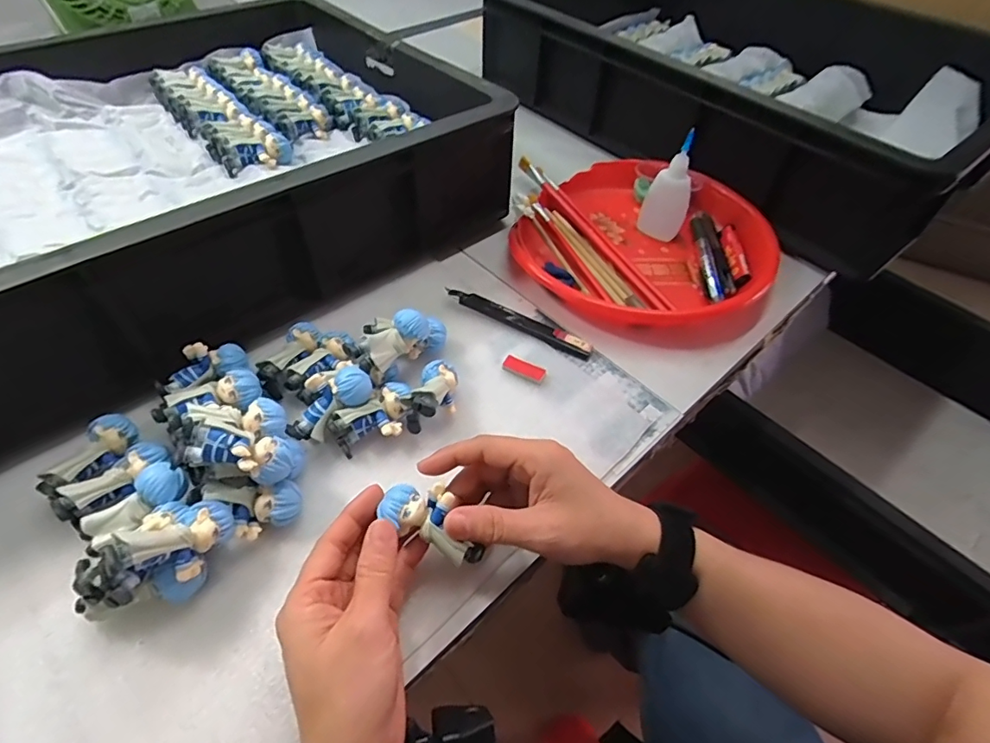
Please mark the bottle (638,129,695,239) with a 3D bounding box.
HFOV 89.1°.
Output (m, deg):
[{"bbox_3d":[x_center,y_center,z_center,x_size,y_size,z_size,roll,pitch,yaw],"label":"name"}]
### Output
[{"bbox_3d":[0.173,-0.182,0.498,0.033,0.101,0.033,-1,51,-4],"label":"bottle"}]

